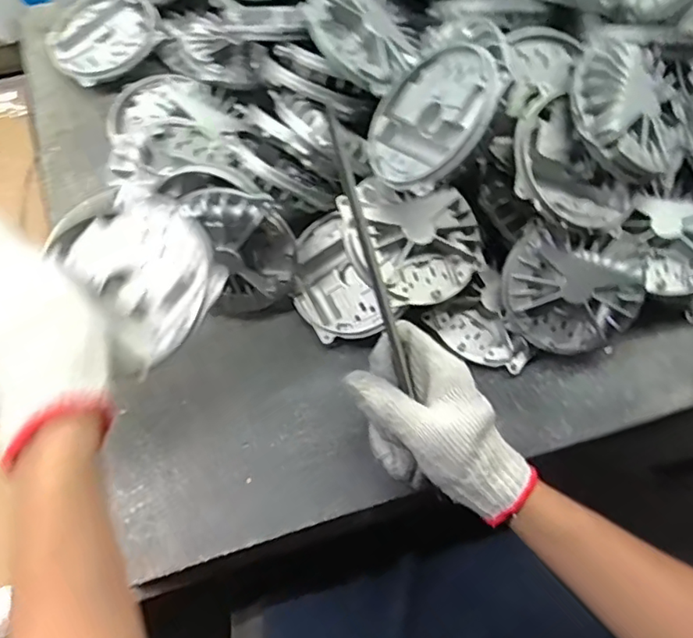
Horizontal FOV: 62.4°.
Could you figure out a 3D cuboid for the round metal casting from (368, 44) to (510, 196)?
[{"bbox_3d":[0.063,-0.143,0.410,0.105,0.015,0.106,-23,57,41],"label":"round metal casting"}]

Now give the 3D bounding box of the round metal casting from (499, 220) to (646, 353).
[{"bbox_3d":[0.180,-0.022,0.463,0.106,0.028,0.096,21,110,1],"label":"round metal casting"}]

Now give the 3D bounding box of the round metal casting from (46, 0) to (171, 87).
[{"bbox_3d":[-0.251,-0.295,0.589,0.108,0.023,0.116,1,68,-1],"label":"round metal casting"}]

